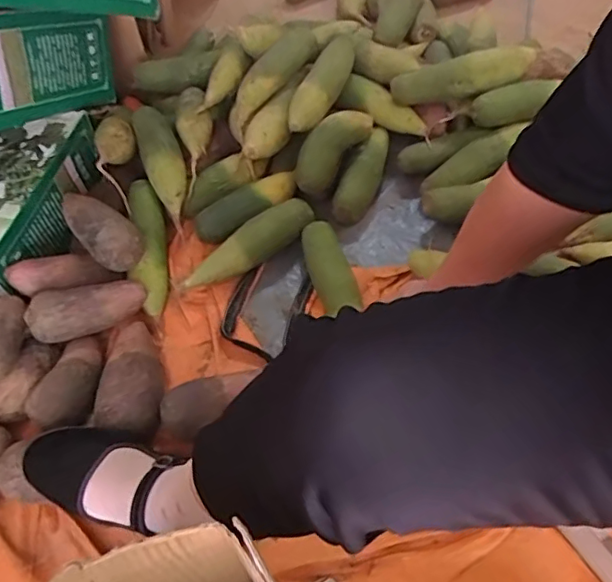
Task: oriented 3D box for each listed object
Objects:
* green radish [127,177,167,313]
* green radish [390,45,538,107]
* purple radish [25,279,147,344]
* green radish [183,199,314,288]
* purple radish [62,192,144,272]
[{"bbox_3d":[-0.220,-0.063,0.799,0.048,0.042,0.203,-9,72,-3],"label":"green radish"},{"bbox_3d":[0.241,-0.323,0.873,0.211,0.061,0.068,-15,56,-7],"label":"green radish"},{"bbox_3d":[-0.276,0.021,0.724,0.143,0.052,0.056,-17,54,-30],"label":"purple radish"},{"bbox_3d":[-0.082,-0.064,0.806,0.209,0.057,0.056,-29,59,-16],"label":"green radish"},{"bbox_3d":[-0.279,-0.085,0.770,0.159,0.059,0.066,38,65,25],"label":"purple radish"}]

